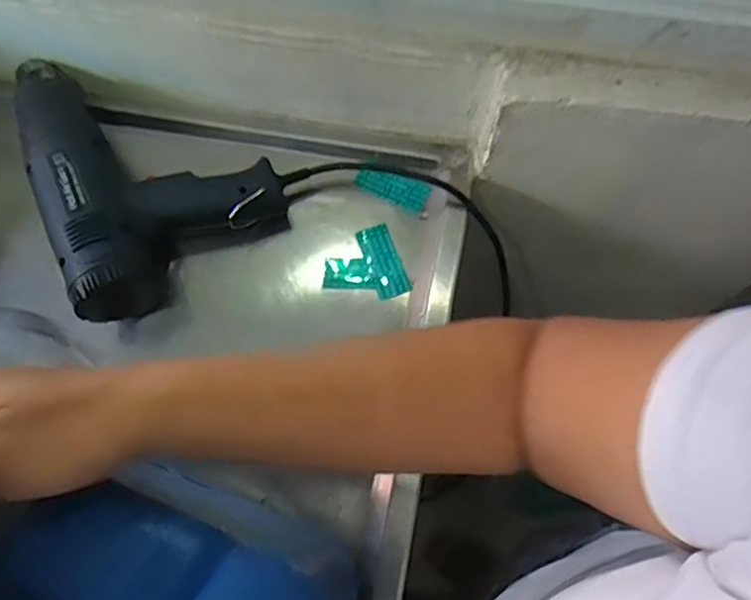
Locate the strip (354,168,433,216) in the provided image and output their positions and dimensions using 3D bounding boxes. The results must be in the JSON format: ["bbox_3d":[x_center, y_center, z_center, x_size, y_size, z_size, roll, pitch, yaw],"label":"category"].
[{"bbox_3d":[0.016,-0.102,0.541,0.065,0.008,0.029,28,102,1],"label":"strip"}]

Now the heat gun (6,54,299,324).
[{"bbox_3d":[-0.200,-0.125,0.527,0.193,0.081,0.243,-24,72,-6],"label":"heat gun"}]

